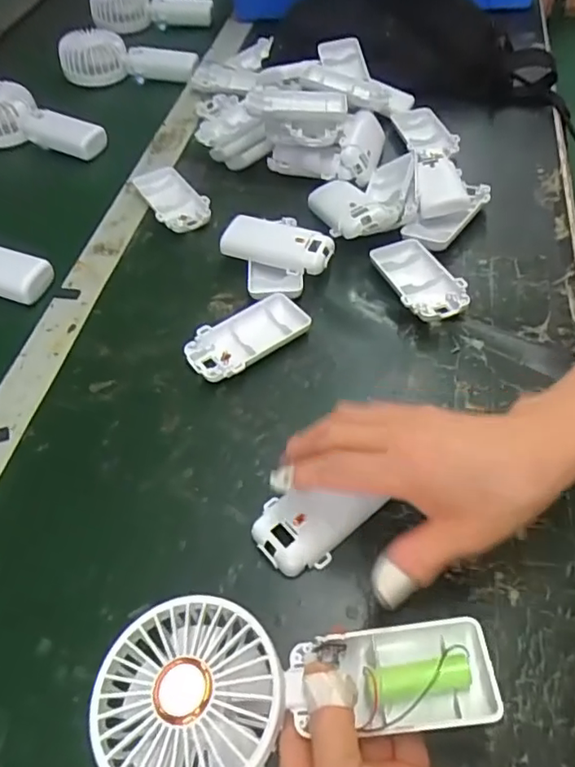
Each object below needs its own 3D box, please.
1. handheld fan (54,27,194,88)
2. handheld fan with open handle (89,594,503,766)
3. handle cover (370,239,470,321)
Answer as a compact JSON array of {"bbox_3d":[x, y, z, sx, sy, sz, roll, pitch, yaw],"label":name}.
[{"bbox_3d":[-0.215,-0.443,0.755,0.185,0.052,0.048,4,54,7],"label":"handheld fan"},{"bbox_3d":[0.003,0.144,0.266,0.178,0.034,0.084,-1,53,-4],"label":"handheld fan with open handle"},{"bbox_3d":[0.105,-0.084,0.451,0.046,0.021,0.093,-16,54,-7],"label":"handle cover"}]

